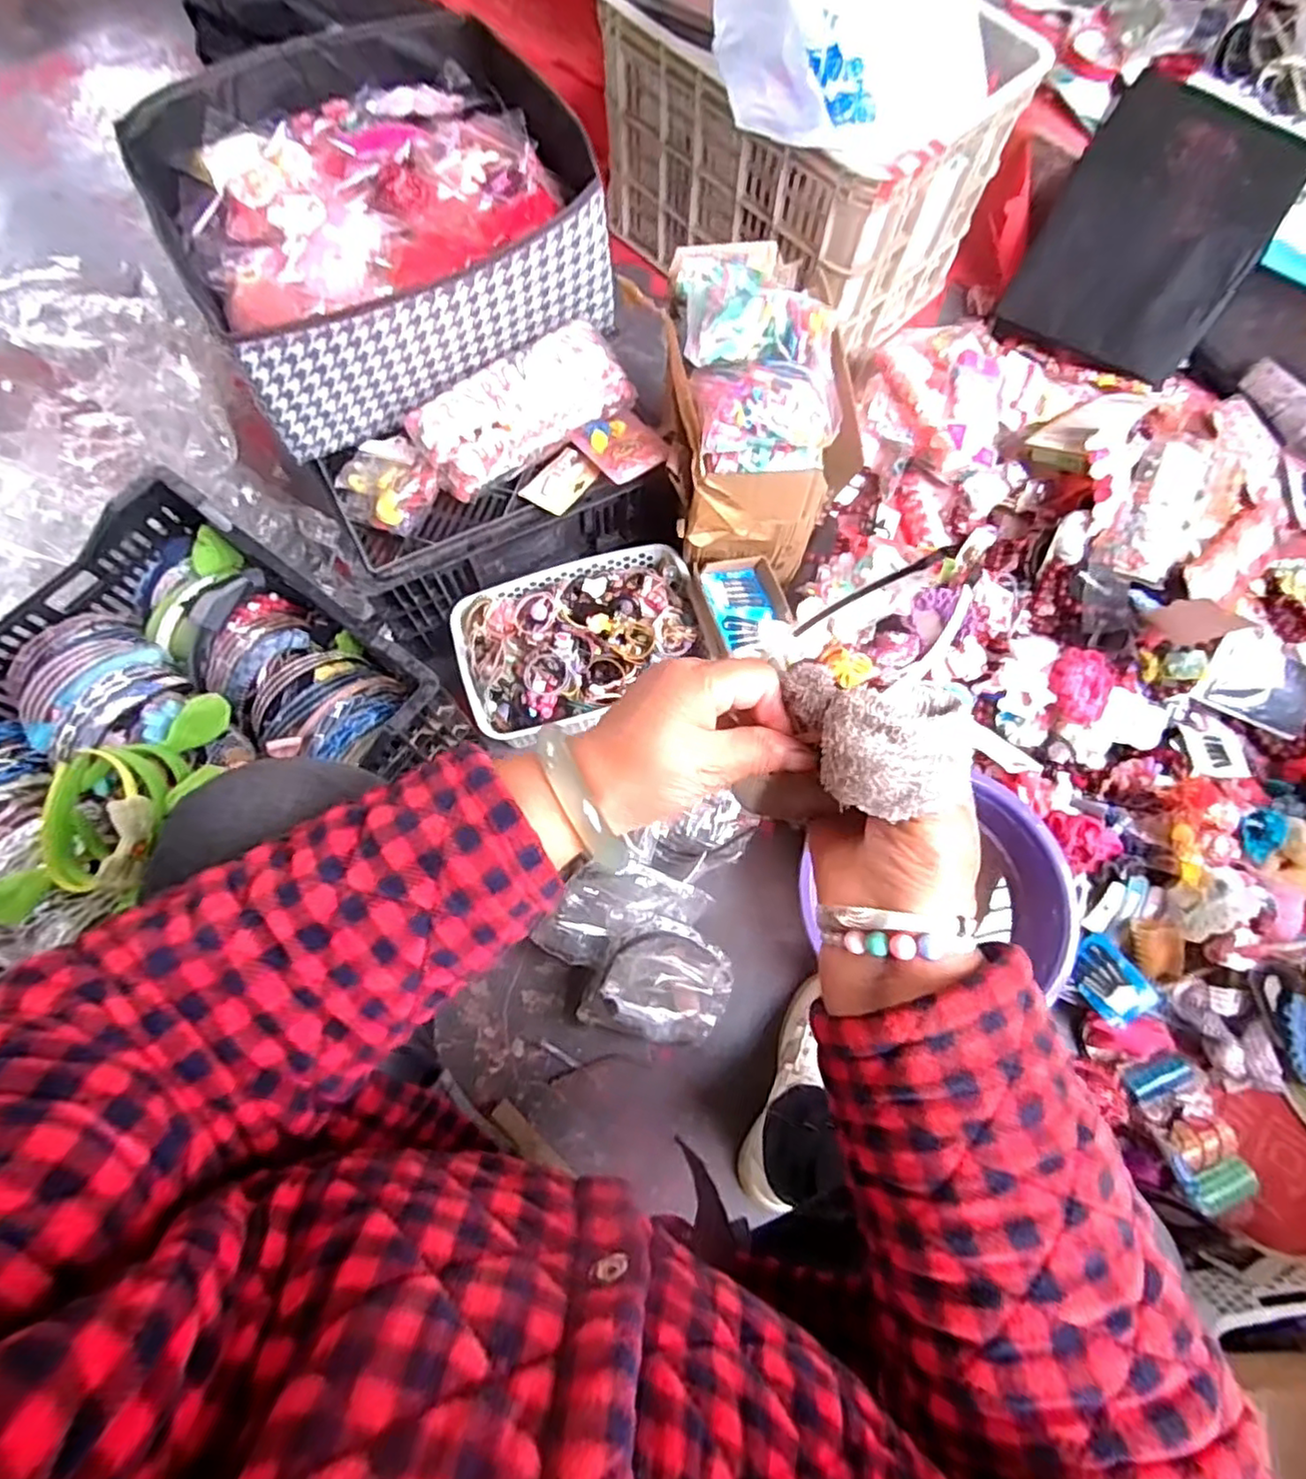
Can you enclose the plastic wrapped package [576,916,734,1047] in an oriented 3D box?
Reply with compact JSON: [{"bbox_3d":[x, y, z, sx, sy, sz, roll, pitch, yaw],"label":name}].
[{"bbox_3d":[0.013,0.269,0.722,0.152,0.045,0.139,19,97,-8],"label":"plastic wrapped package"}]

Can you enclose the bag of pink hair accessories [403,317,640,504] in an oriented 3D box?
[{"bbox_3d":[-0.141,-0.357,0.717,0.234,0.069,0.097,-35,77,-11],"label":"bag of pink hair accessories"}]

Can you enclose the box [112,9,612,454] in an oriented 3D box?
[{"bbox_3d":[-0.291,-0.555,0.719,0.398,0.165,0.382,-28,76,-10],"label":"box"}]

